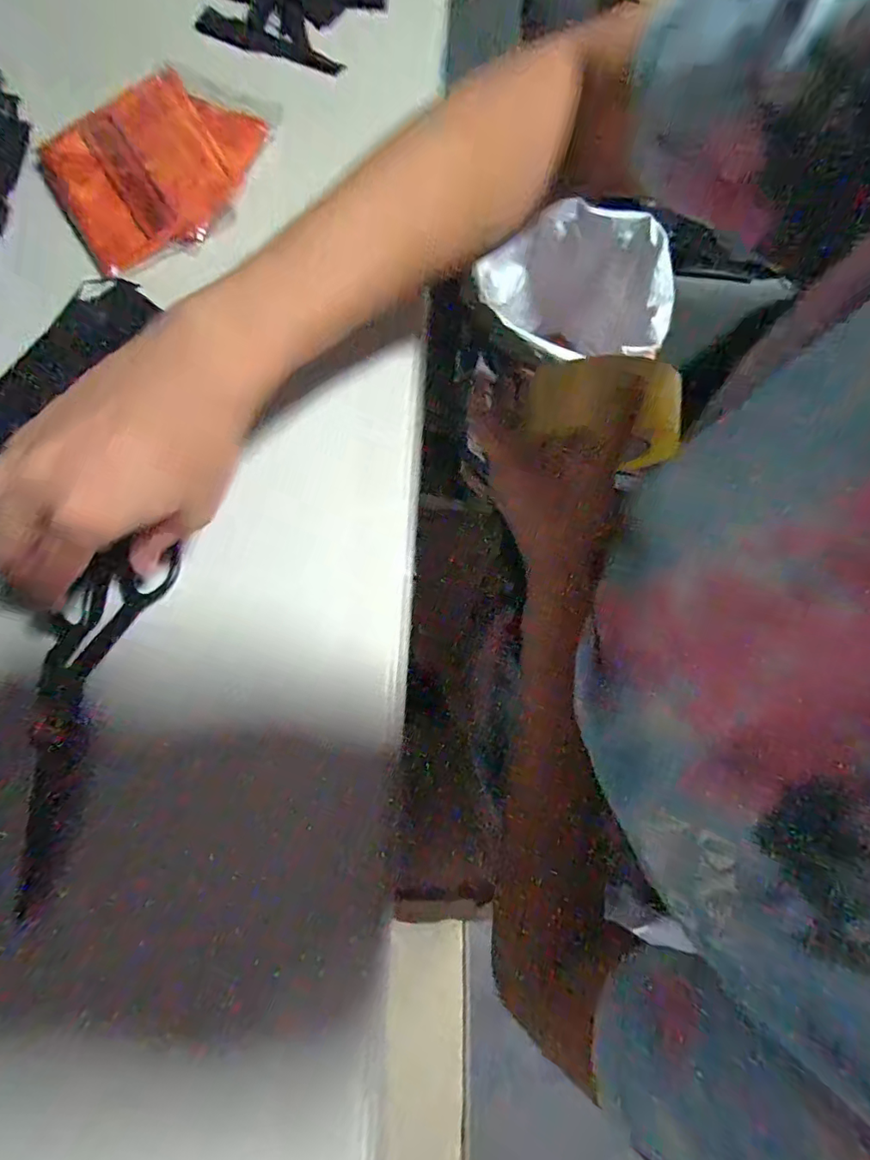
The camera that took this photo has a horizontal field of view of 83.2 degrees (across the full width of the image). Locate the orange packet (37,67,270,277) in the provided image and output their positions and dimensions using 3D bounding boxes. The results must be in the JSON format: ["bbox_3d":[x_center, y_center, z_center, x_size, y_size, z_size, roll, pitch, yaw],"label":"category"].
[{"bbox_3d":[-0.214,-0.320,0.376,0.158,0.031,0.127,-33,80,-9],"label":"orange packet"}]

